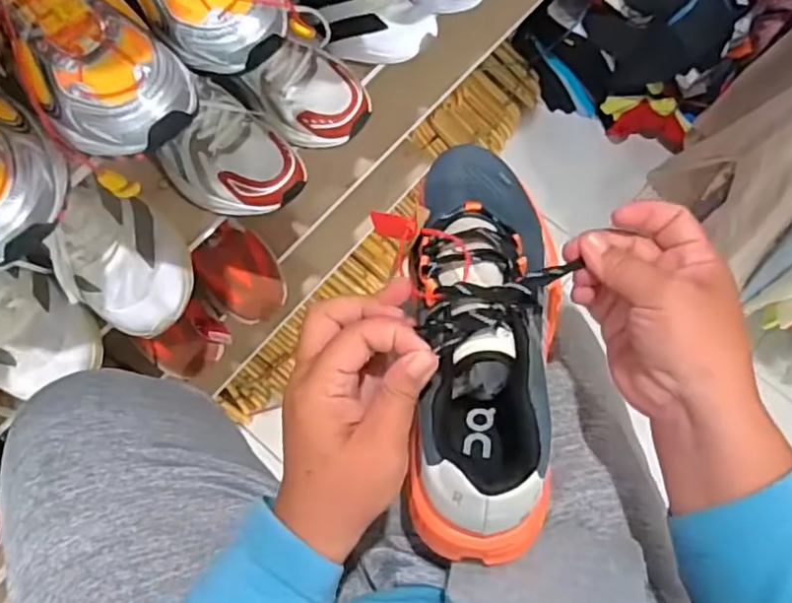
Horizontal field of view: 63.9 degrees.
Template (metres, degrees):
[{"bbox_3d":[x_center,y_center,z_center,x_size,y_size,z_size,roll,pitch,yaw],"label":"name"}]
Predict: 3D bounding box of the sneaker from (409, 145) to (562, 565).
[{"bbox_3d":[0.063,0.008,0.403,0.090,0.105,0.276,4,58,2],"label":"sneaker"}]

